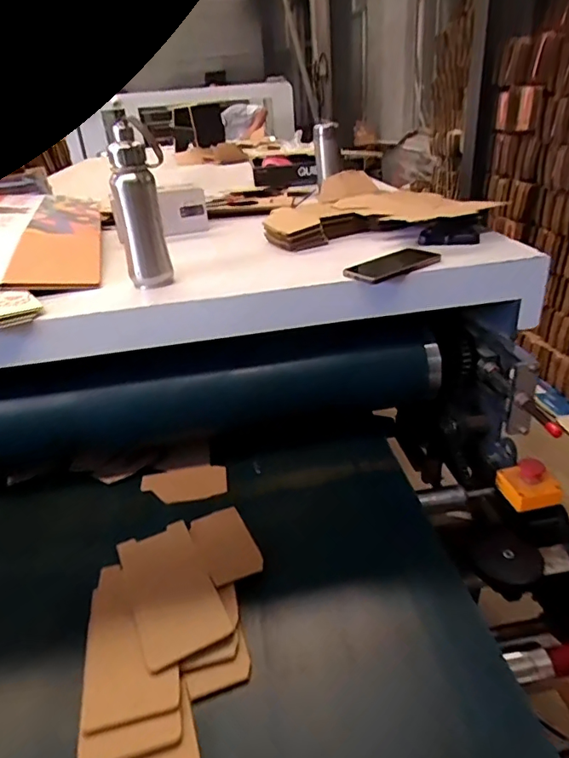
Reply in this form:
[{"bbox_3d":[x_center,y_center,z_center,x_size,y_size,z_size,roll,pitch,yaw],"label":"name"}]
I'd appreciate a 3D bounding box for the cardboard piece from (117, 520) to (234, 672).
[{"bbox_3d":[-0.170,0.307,0.755,0.115,0.004,0.243,-18,29,-21],"label":"cardboard piece"}]

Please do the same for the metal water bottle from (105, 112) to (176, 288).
[{"bbox_3d":[-0.237,-0.282,0.850,0.087,0.246,0.062,-13,30,-14],"label":"metal water bottle"}]

